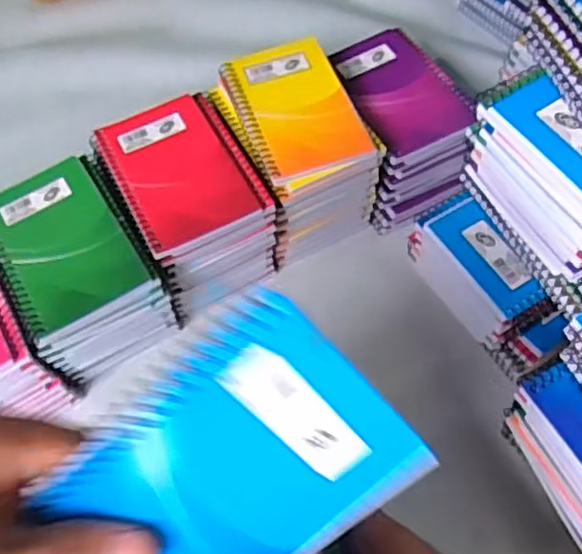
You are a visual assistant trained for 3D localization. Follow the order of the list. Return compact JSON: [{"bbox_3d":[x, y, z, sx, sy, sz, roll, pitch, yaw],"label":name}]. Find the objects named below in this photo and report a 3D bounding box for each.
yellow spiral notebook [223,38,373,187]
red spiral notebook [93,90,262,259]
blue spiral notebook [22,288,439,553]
[{"bbox_3d":[0.003,-0.131,0.517,0.083,0.008,0.128,-21,62,-8],"label":"yellow spiral notebook"},{"bbox_3d":[-0.085,-0.079,0.493,0.083,0.008,0.128,-26,63,-10],"label":"red spiral notebook"},{"bbox_3d":[-0.026,0.072,0.230,0.126,0.008,0.088,-40,104,7],"label":"blue spiral notebook"}]

